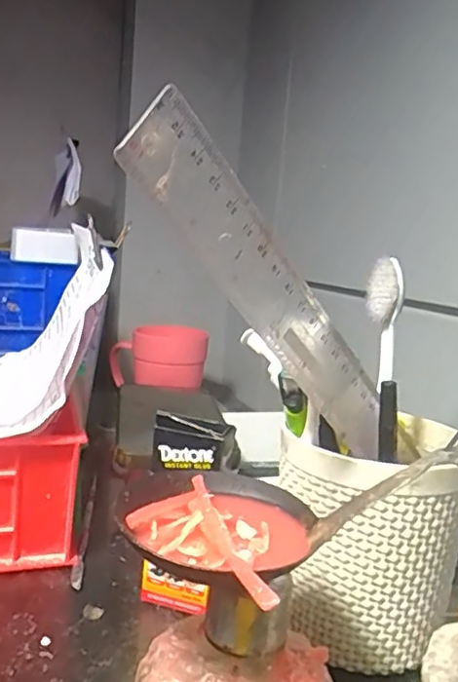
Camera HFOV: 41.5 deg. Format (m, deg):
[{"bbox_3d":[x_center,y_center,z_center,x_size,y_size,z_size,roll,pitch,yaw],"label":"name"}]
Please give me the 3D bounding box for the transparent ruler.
[{"bbox_3d":[0.020,-0.010,0.220,0.005,0.025,0.172,31,-15,51],"label":"transparent ruler"}]

